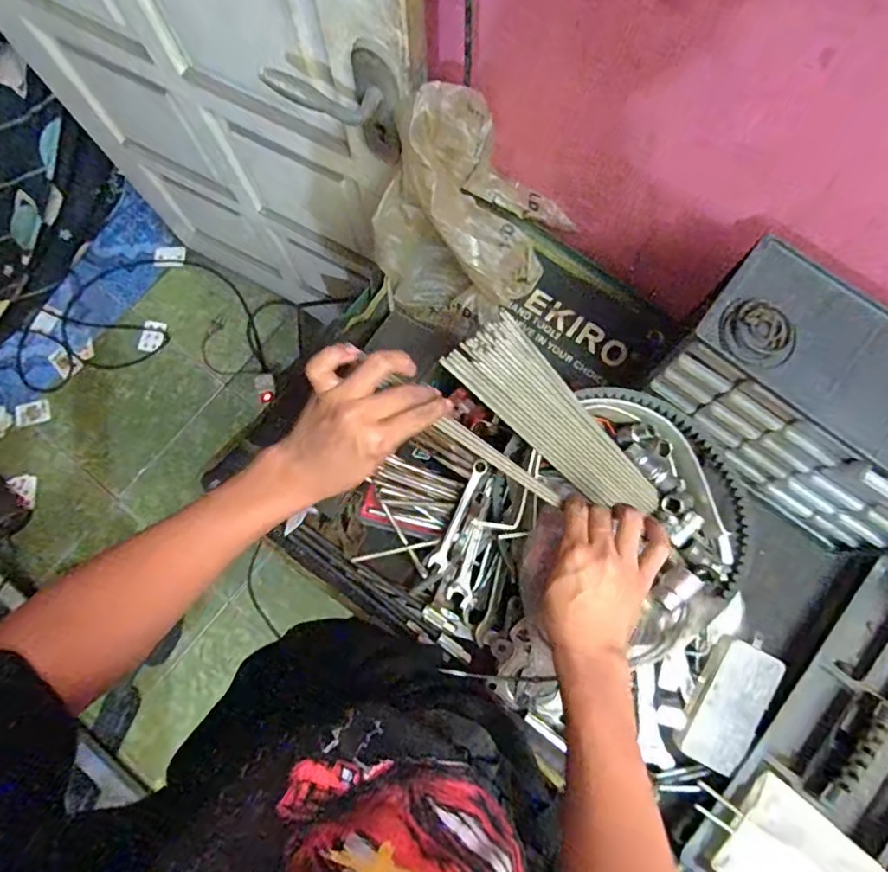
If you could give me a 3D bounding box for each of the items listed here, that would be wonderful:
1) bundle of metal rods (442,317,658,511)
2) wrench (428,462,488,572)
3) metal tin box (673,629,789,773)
[{"bbox_3d":[0.120,-0.012,0.558,0.261,0.012,0.073,41,91,-12],"label":"bundle of metal rods"},{"bbox_3d":[0.016,0.087,0.585,0.019,0.011,0.131,24,95,5],"label":"wrench"},{"bbox_3d":[0.298,0.279,0.564,0.070,0.021,0.129,28,80,6],"label":"metal tin box"}]

